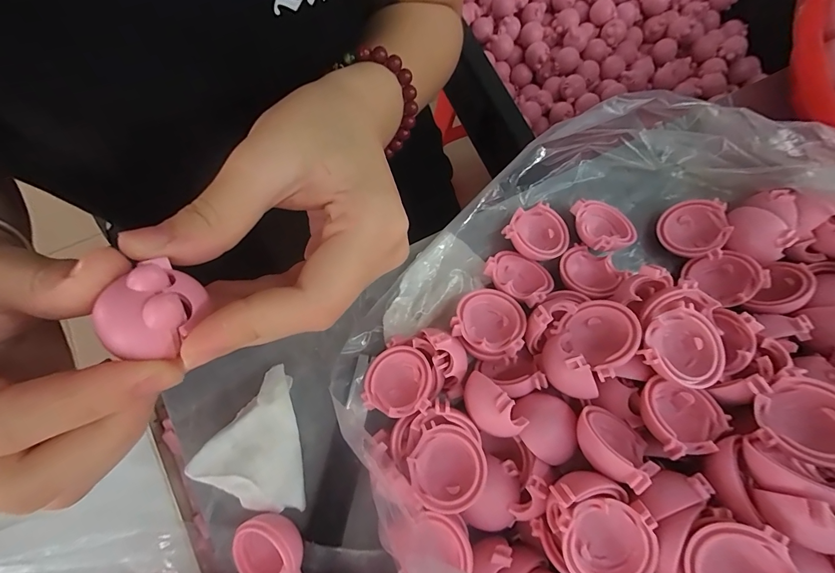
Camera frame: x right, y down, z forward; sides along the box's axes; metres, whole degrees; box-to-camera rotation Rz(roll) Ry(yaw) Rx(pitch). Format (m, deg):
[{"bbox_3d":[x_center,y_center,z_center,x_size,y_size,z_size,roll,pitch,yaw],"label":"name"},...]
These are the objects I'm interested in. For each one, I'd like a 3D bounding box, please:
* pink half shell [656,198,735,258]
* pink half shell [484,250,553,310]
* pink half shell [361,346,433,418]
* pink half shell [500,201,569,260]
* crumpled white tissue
[{"bbox_3d":[0.136,-0.029,0.188,0.029,0.011,0.029,-7,72,22],"label":"pink half shell"},{"bbox_3d":[0.049,-0.004,0.180,0.029,0.013,0.027,35,58,20],"label":"pink half shell"},{"bbox_3d":[-0.007,0.041,0.162,0.029,0.011,0.029,-14,59,23],"label":"pink half shell"},{"bbox_3d":[0.059,-0.027,0.185,0.028,0.013,0.028,0,77,0],"label":"pink half shell"},{"bbox_3d":[-0.073,0.068,0.164,0.038,0.020,0.058,-9,77,-2],"label":"crumpled white tissue"}]

